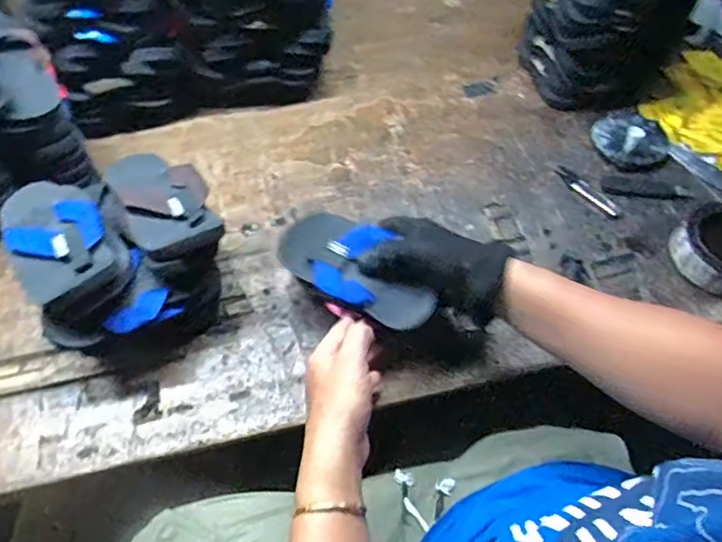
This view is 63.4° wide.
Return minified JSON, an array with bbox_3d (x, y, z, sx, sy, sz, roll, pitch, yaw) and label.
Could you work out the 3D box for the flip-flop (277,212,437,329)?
[{"bbox_3d":[-0.002,-0.006,0.576,0.161,0.045,0.076,24,93,19],"label":"flip-flop"}]

